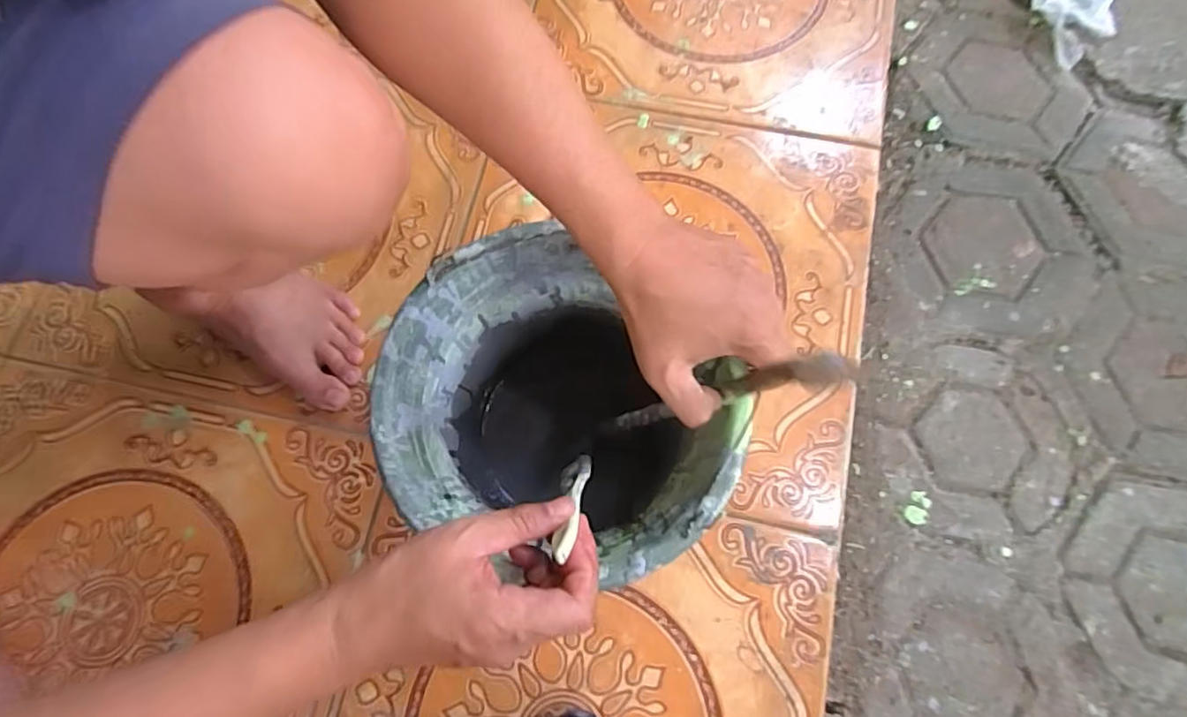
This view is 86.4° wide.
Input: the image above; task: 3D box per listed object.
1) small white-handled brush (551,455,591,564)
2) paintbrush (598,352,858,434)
[{"bbox_3d":[-0.014,0.086,0.393,0.019,0.137,0.015,0,100,2],"label":"small white-handled brush"},{"bbox_3d":[0.068,0.029,0.415,0.030,0.269,0.020,13,73,-21],"label":"paintbrush"}]

